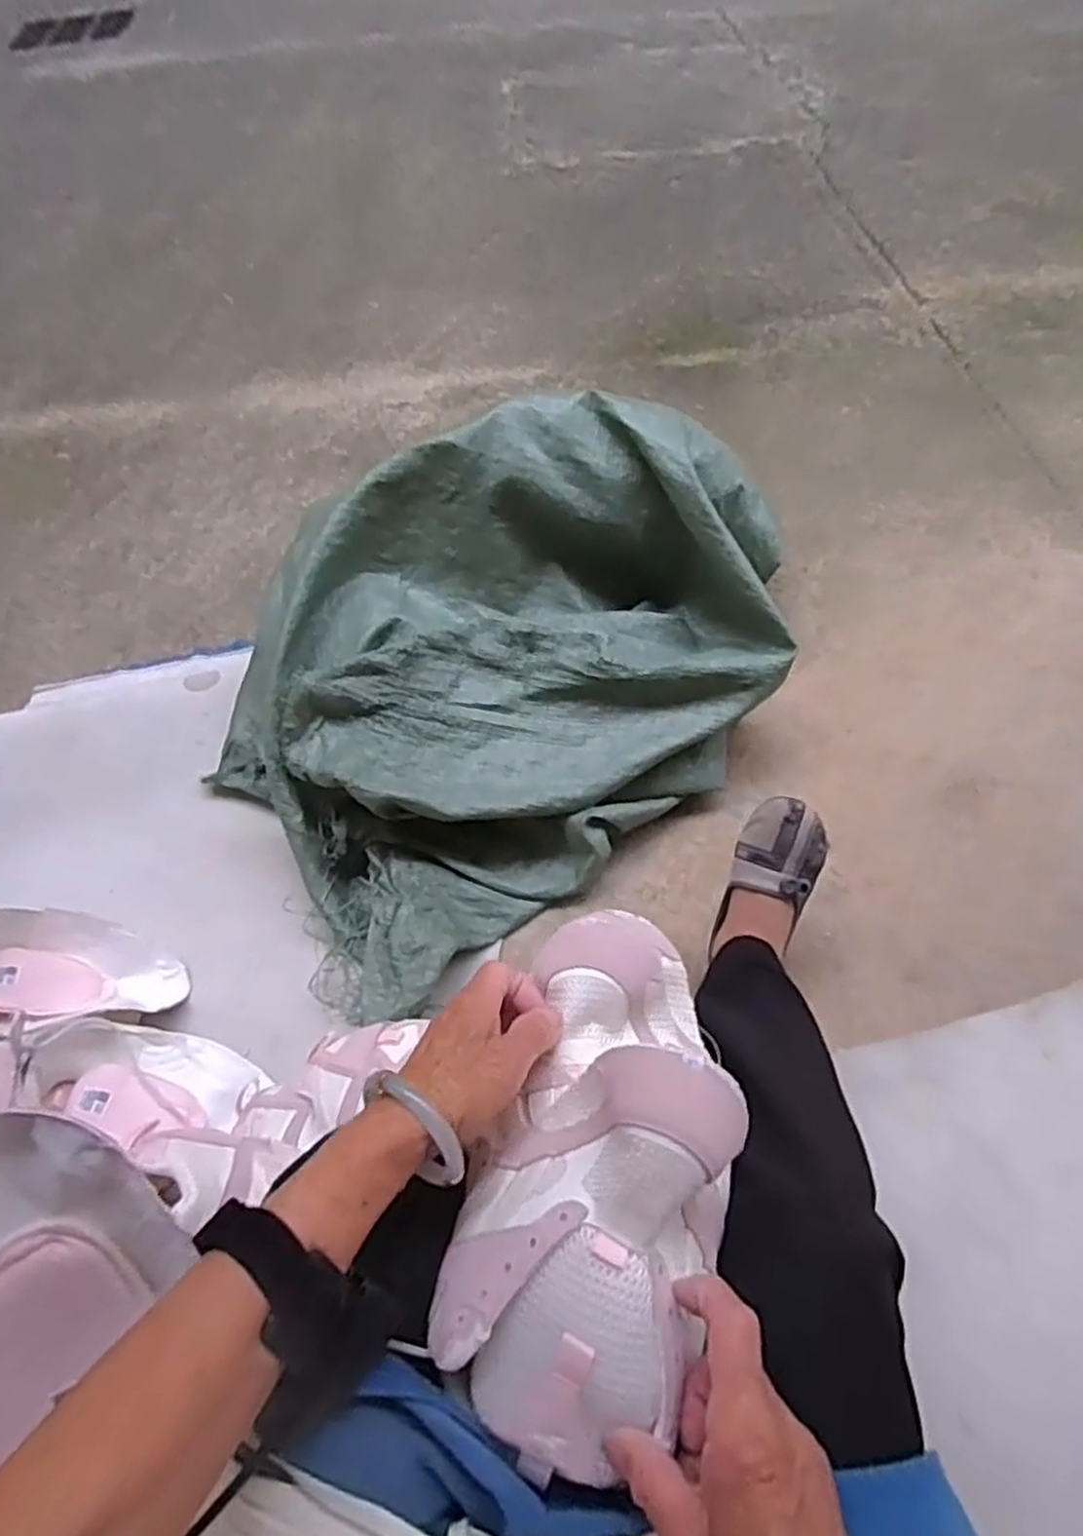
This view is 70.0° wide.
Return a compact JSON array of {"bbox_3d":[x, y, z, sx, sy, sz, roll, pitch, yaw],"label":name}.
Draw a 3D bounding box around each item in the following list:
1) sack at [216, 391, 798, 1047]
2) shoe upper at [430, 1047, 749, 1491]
[{"bbox_3d":[-0.032,-0.129,0.903,0.695,0.310,0.501,-28,57,-15],"label":"sack"},{"bbox_3d":[0.014,0.227,0.374,0.132,0.119,0.165,19,58,17],"label":"shoe upper"}]

